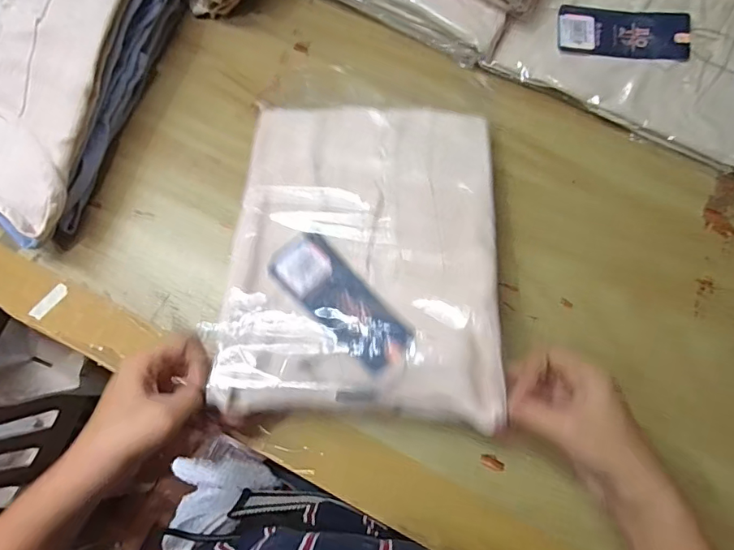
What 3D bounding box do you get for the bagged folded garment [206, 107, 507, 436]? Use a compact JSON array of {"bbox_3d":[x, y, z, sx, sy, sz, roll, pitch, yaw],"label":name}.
[{"bbox_3d":[0.000,-0.026,0.389,0.199,0.035,0.264,4,64,1],"label":"bagged folded garment"}]

